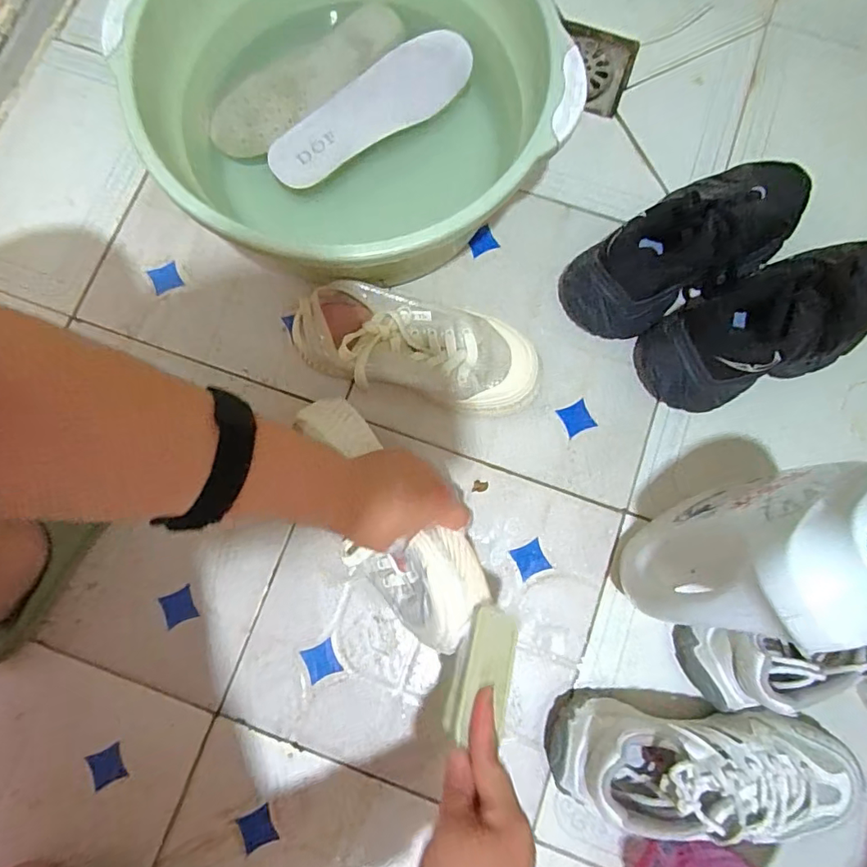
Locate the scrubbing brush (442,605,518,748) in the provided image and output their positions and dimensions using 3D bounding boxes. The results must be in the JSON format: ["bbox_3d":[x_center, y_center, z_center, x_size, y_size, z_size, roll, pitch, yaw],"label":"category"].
[{"bbox_3d":[0.035,0.172,0.378,0.039,0.028,0.087,16,64,-7],"label":"scrubbing brush"}]

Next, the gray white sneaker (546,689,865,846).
[{"bbox_3d":[0.219,0.278,0.423,0.233,0.095,0.091,3,80,1],"label":"gray white sneaker"}]

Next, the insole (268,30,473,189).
[{"bbox_3d":[-0.064,-0.322,0.513,0.223,0.011,0.075,-36,87,-5],"label":"insole"}]

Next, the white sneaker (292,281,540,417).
[{"bbox_3d":[-0.017,-0.079,0.502,0.228,0.074,0.090,13,80,3],"label":"white sneaker"}]

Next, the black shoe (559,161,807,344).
[{"bbox_3d":[0.252,-0.182,0.510,0.257,0.105,0.091,-29,81,-5],"label":"black shoe"}]

